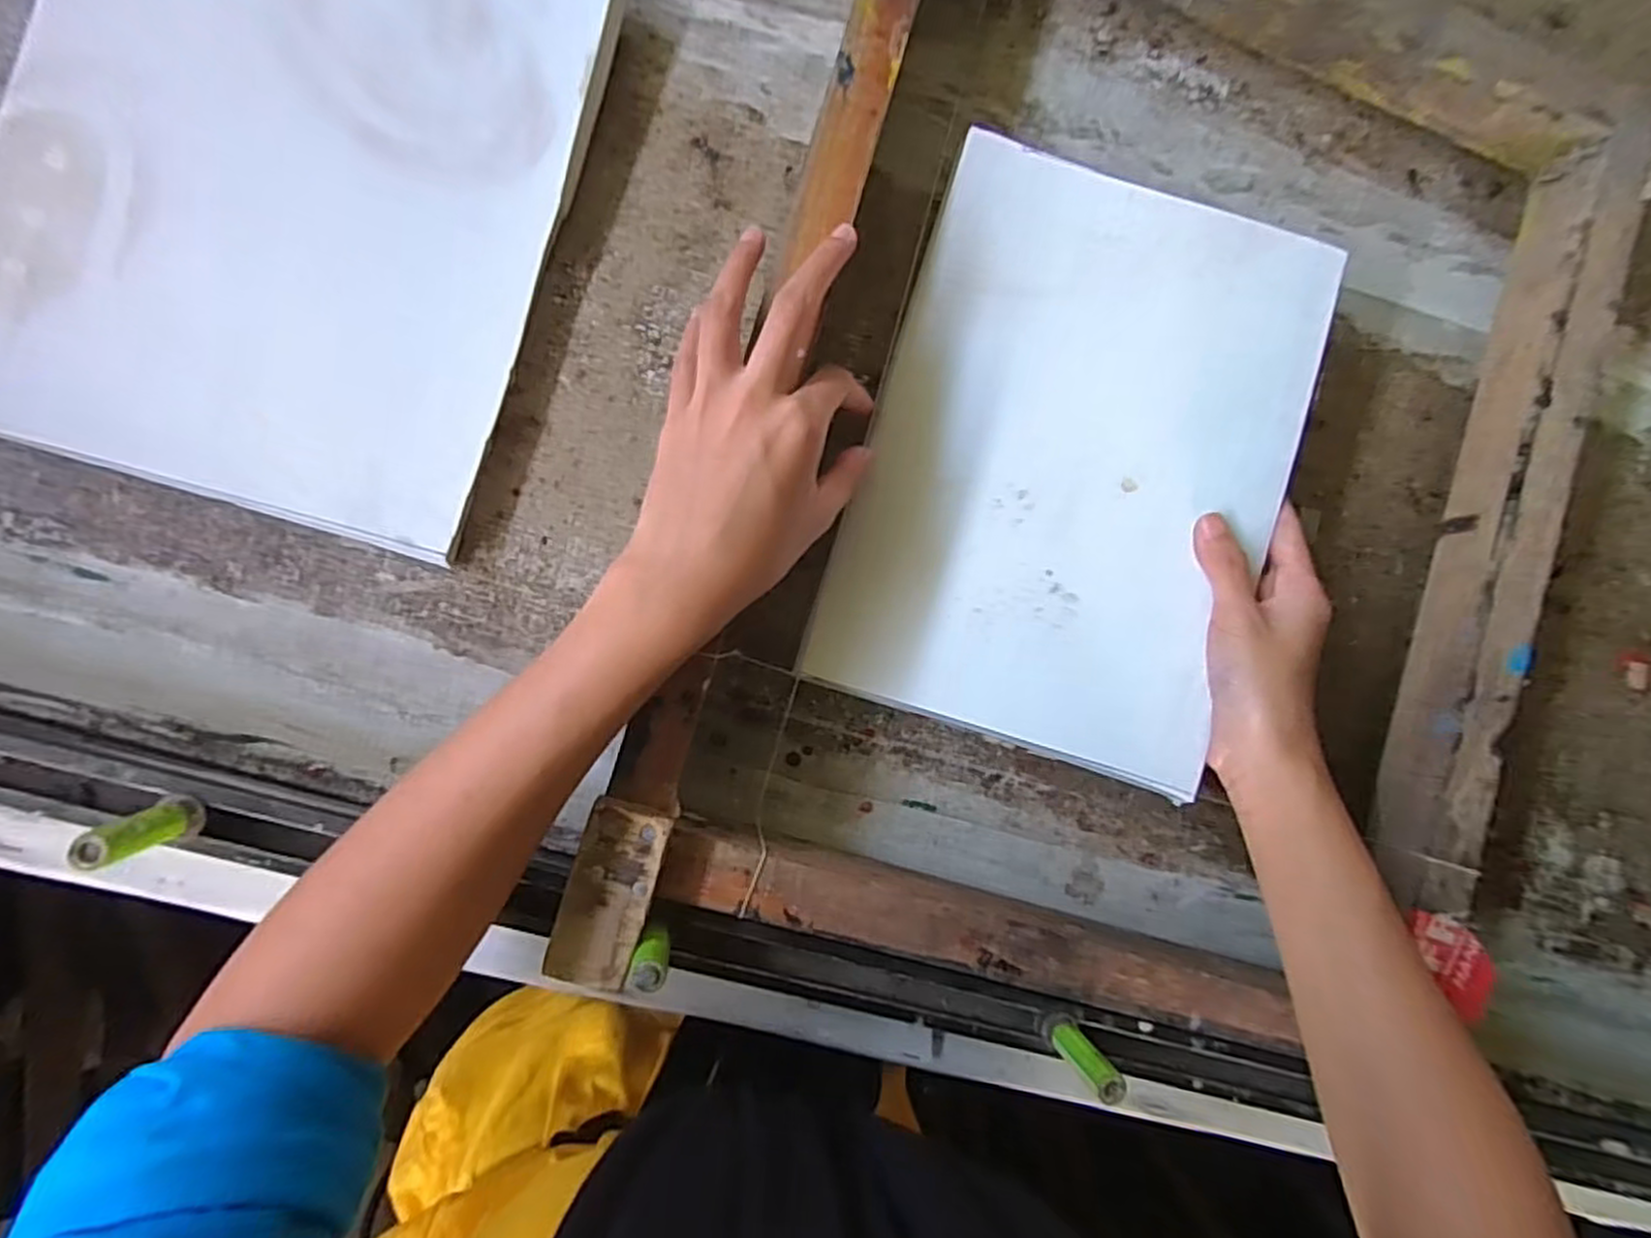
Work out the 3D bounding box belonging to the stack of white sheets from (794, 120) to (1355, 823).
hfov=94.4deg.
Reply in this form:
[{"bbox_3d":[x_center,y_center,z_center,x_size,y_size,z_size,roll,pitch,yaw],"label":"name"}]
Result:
[{"bbox_3d":[0.118,-0.074,0.363,0.190,0.010,0.268,18,89,0],"label":"stack of white sheets"}]

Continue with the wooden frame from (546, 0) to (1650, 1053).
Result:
[{"bbox_3d":[0.156,-0.064,0.357,0.398,0.053,0.539,18,87,-8],"label":"wooden frame"}]

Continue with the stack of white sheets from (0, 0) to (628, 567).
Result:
[{"bbox_3d":[-0.229,-0.183,0.329,0.213,0.020,0.269,17,87,-8],"label":"stack of white sheets"}]

